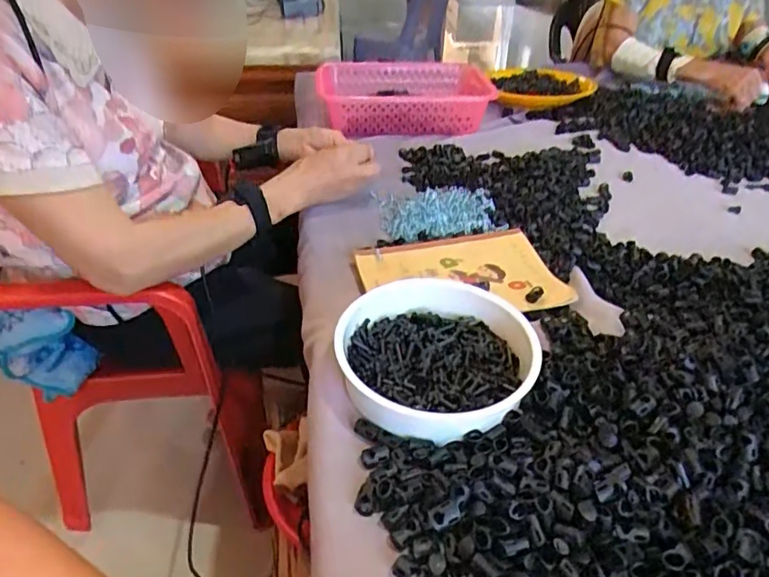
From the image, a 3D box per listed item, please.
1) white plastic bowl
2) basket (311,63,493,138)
[{"bbox_3d":[0.044,0.057,0.460,0.157,0.051,0.147,1,37,-1],"label":"white plastic bowl"},{"bbox_3d":[0.035,-0.355,1.021,0.306,0.070,0.227,-5,38,-8],"label":"basket"}]

